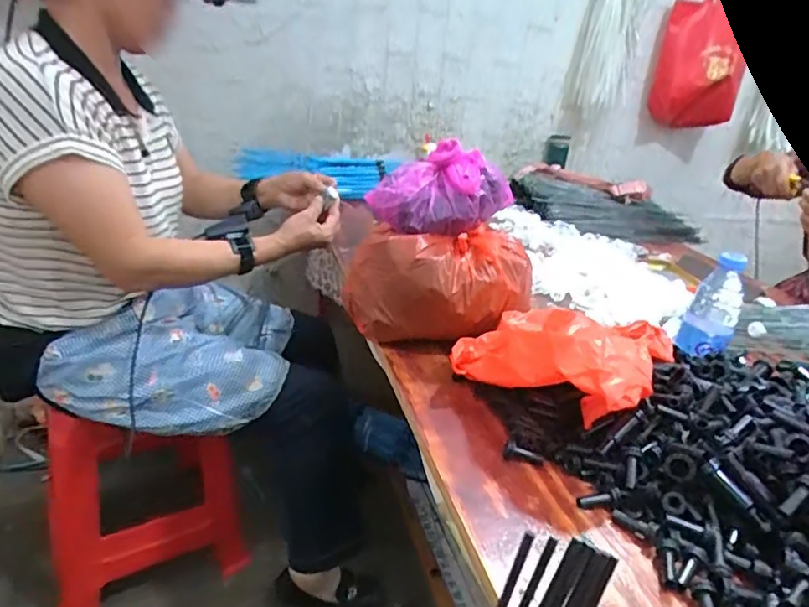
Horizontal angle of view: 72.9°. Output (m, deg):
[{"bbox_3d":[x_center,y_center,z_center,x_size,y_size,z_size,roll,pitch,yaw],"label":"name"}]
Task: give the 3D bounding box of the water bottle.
[{"bbox_3d":[0.410,0.005,0.723,0.061,0.127,0.064,24,29,31],"label":"water bottle"}]

